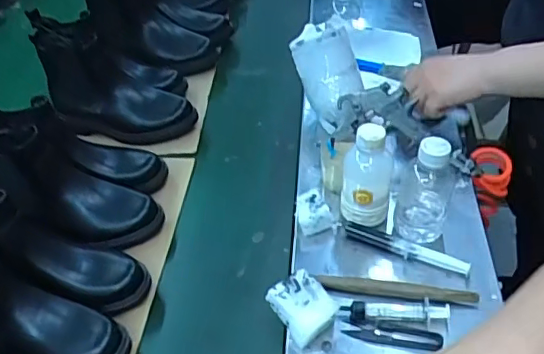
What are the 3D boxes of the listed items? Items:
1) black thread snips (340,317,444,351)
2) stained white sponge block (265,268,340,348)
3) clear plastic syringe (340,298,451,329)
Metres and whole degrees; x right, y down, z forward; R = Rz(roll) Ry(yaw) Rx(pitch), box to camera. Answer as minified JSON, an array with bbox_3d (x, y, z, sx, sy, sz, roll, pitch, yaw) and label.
[{"bbox_3d":[0.123,0.162,0.576,0.099,0.007,0.020,6,44,13],"label":"black thread snips"},{"bbox_3d":[0.034,0.139,0.589,0.055,0.037,0.068,-30,47,-23],"label":"stained white sponge block"},{"bbox_3d":[0.130,0.143,0.587,0.110,0.016,0.027,-2,43,5],"label":"clear plastic syringe"}]

